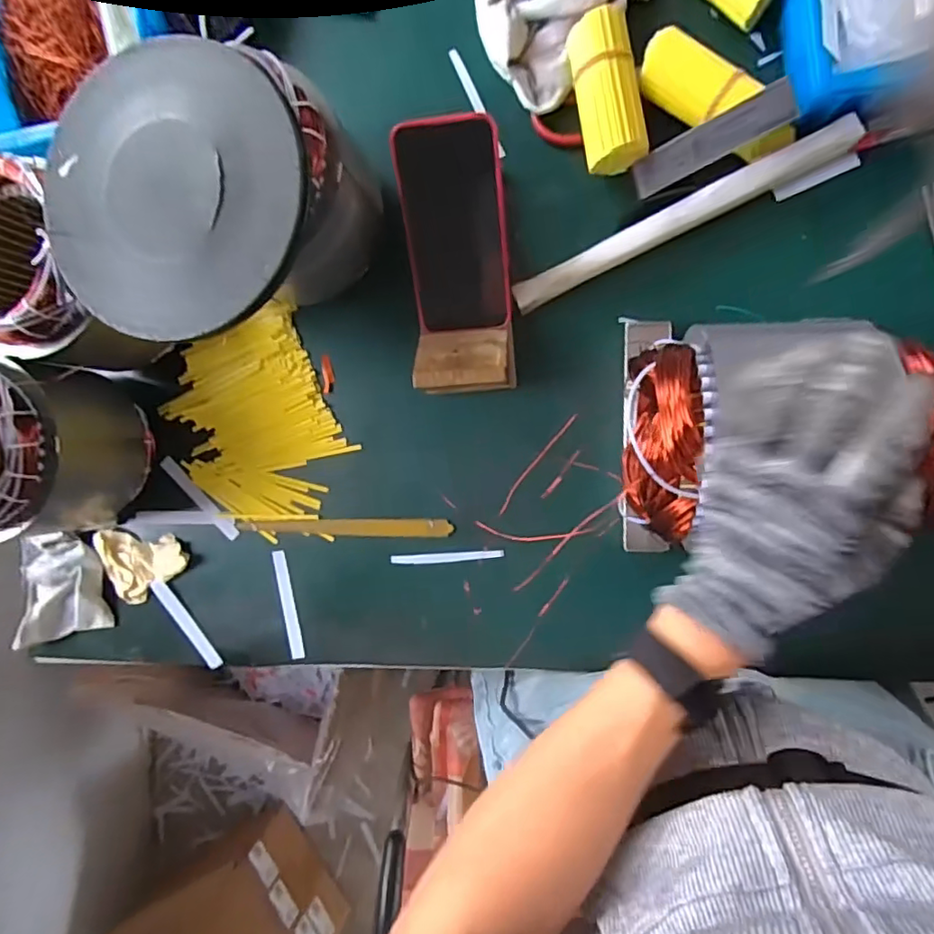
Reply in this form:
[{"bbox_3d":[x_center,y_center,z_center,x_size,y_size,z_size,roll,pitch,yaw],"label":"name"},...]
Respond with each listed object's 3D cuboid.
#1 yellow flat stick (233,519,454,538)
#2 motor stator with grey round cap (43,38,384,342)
[{"bbox_3d":[-0.121,0.061,0.578,0.214,0.007,0.018,-1,93,9],"label":"yellow flat stick"},{"bbox_3d":[-0.191,-0.193,0.478,0.193,0.176,0.189,0,93,9],"label":"motor stator with grey round cap"}]

